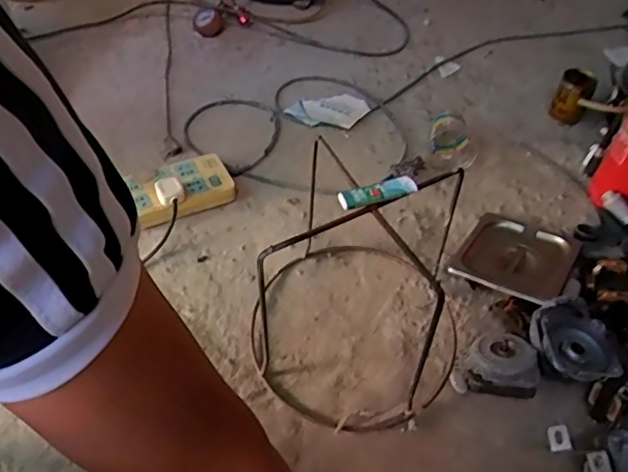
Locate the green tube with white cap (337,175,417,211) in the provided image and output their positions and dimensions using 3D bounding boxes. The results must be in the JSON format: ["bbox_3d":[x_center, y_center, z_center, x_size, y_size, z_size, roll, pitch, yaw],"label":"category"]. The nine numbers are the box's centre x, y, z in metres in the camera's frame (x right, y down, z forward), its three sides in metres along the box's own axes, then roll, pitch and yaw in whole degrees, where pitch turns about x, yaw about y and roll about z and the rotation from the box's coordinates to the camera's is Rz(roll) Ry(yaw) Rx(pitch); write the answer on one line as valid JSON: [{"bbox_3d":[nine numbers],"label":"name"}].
[{"bbox_3d":[0.064,-0.046,0.578,0.076,0.019,0.023,-9,50,-13],"label":"green tube with white cap"}]

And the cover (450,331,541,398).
[{"bbox_3d":[0.239,0.167,0.737,0.100,0.058,0.079,15,49,8],"label":"cover"}]

